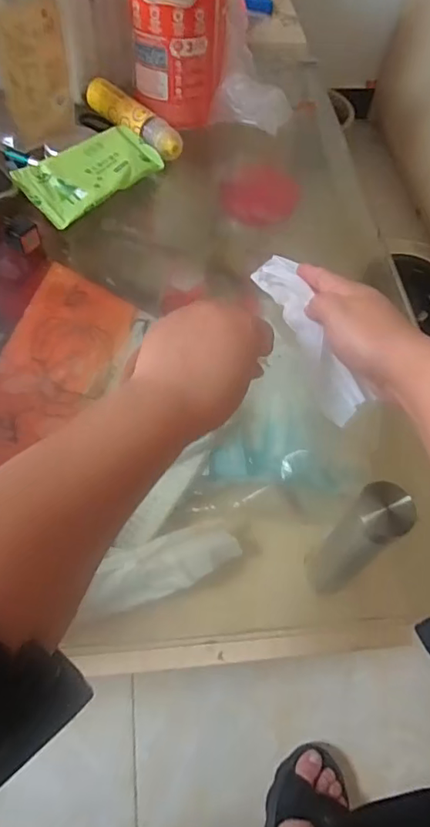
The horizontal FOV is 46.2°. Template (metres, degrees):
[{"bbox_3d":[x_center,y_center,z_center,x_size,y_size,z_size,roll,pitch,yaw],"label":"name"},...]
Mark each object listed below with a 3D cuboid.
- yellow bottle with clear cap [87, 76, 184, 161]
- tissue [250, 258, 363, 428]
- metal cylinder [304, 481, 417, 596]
[{"bbox_3d":[-0.085,-0.303,0.517,0.126,0.024,0.026,41,65,19],"label":"yellow bottle with clear cap"},{"bbox_3d":[0.072,-0.060,0.384,0.021,0.030,0.140,-19,73,-14],"label":"tissue"},{"bbox_3d":[0.110,0.107,0.409,0.036,0.178,0.040,-37,68,-22],"label":"metal cylinder"}]

